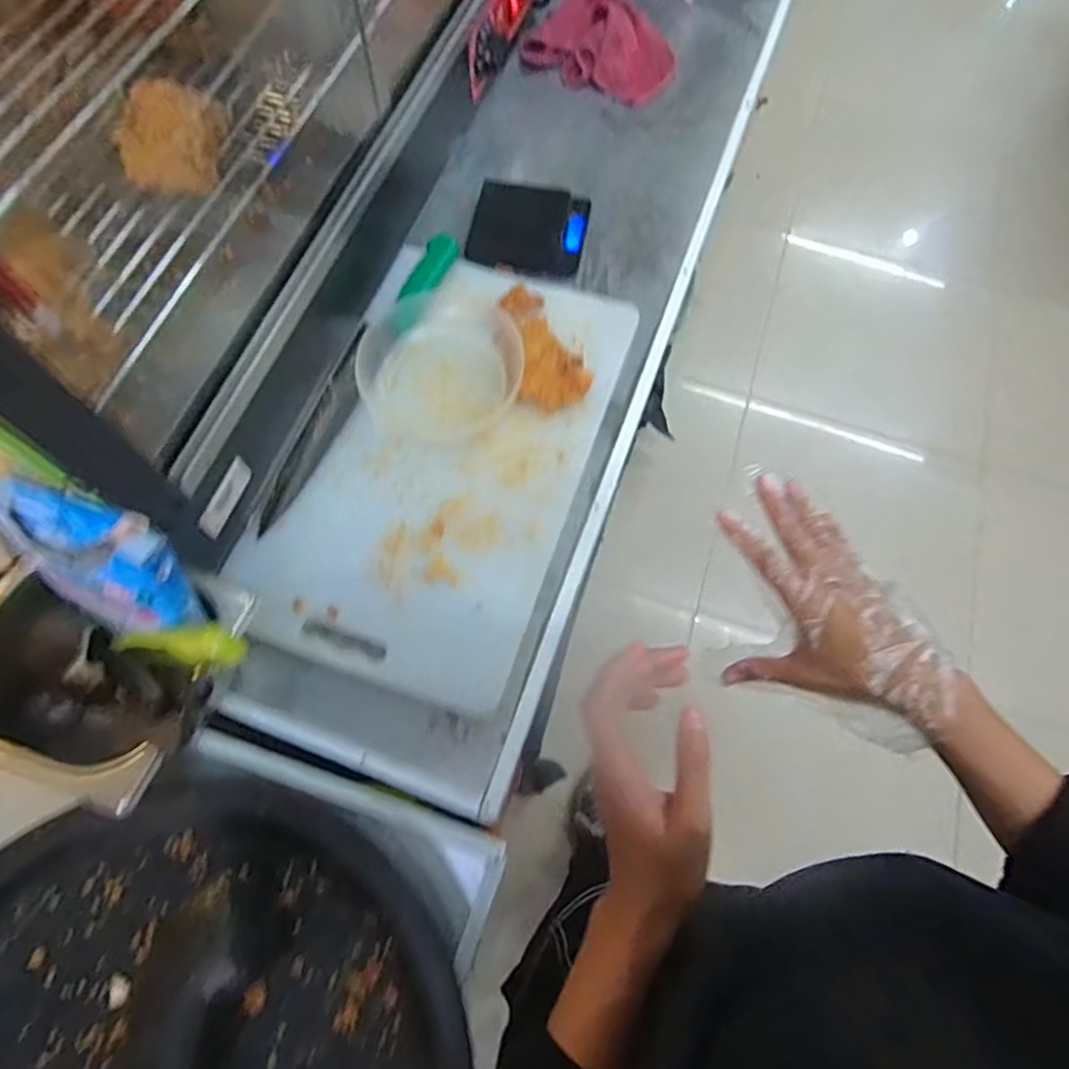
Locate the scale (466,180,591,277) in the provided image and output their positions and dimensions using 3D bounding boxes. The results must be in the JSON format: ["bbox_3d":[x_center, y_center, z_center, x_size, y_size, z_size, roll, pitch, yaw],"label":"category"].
[{"bbox_3d":[-0.006,-0.343,0.716,0.124,0.015,0.123,12,68,3],"label":"scale"}]

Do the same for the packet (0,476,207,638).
[{"bbox_3d":[-0.281,0.017,0.413,0.117,0.089,0.063,21,69,6],"label":"packet"}]

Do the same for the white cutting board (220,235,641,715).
[{"bbox_3d":[-0.083,-0.085,0.601,0.260,0.021,0.437,18,69,5],"label":"white cutting board"}]

